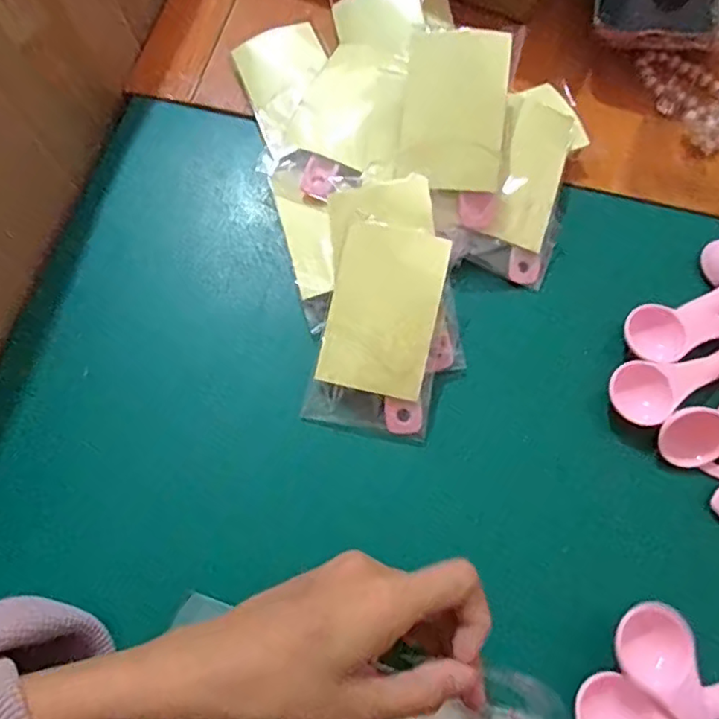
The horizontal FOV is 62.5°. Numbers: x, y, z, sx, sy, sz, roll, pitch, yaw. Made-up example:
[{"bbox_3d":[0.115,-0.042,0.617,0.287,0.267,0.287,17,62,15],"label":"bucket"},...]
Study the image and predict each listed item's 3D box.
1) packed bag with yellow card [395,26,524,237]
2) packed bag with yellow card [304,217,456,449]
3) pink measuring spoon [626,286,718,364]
[{"bbox_3d":[0.056,-0.134,0.352,0.062,0.011,0.113,9,98,10],"label":"packed bag with yellow card"},{"bbox_3d":[0.013,-0.016,0.332,0.065,0.015,0.116,13,93,11],"label":"packed bag with yellow card"},{"bbox_3d":[0.225,-0.041,0.357,0.144,0.014,0.037,-27,73,-11],"label":"pink measuring spoon"}]

